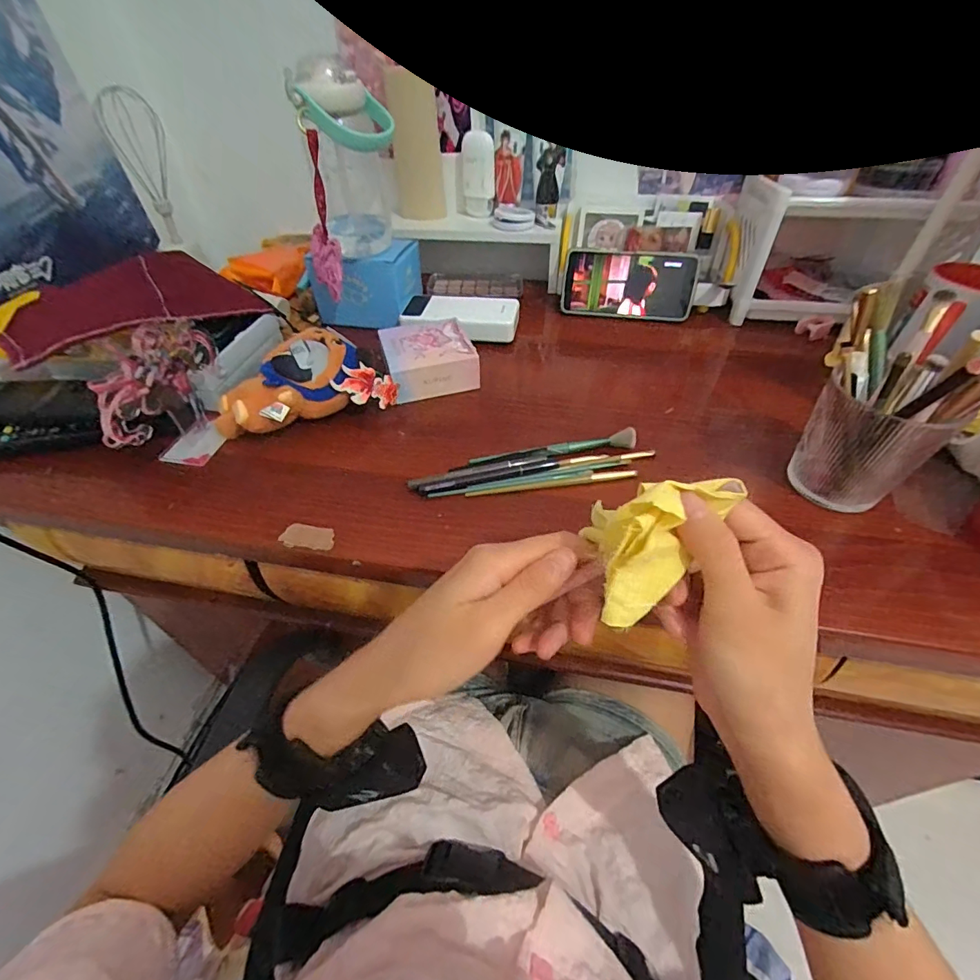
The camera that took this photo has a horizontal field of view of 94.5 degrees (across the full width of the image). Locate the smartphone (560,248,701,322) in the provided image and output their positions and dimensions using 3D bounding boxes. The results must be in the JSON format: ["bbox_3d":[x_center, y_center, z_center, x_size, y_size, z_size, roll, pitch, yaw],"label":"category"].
[{"bbox_3d":[0.181,-0.269,0.595,0.165,0.079,0.007,8,27,8],"label":"smartphone"}]

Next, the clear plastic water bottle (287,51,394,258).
[{"bbox_3d":[-0.147,-0.352,0.495,0.087,0.164,0.086,-6,46,-5],"label":"clear plastic water bottle"}]

